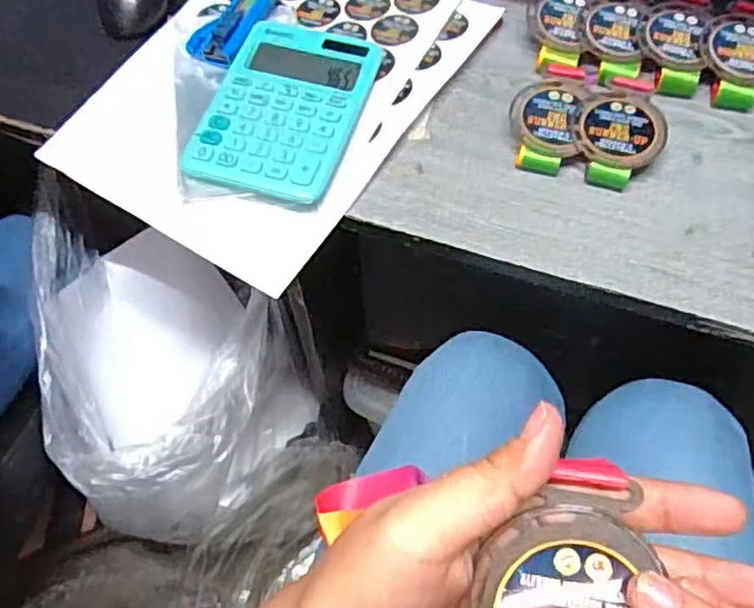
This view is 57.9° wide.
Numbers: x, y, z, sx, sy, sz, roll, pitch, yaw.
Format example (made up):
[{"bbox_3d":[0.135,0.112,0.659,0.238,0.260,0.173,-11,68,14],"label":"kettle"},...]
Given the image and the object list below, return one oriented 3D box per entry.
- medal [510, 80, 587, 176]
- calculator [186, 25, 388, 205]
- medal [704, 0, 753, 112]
[{"bbox_3d":[0.118,-0.124,0.477,0.046,0.020,0.070,9,62,7],"label":"medal"},{"bbox_3d":[-0.063,-0.140,0.486,0.101,0.017,0.149,13,62,10],"label":"calculator"},{"bbox_3d":[0.261,-0.181,0.497,0.045,0.025,0.083,16,63,11],"label":"medal"}]

